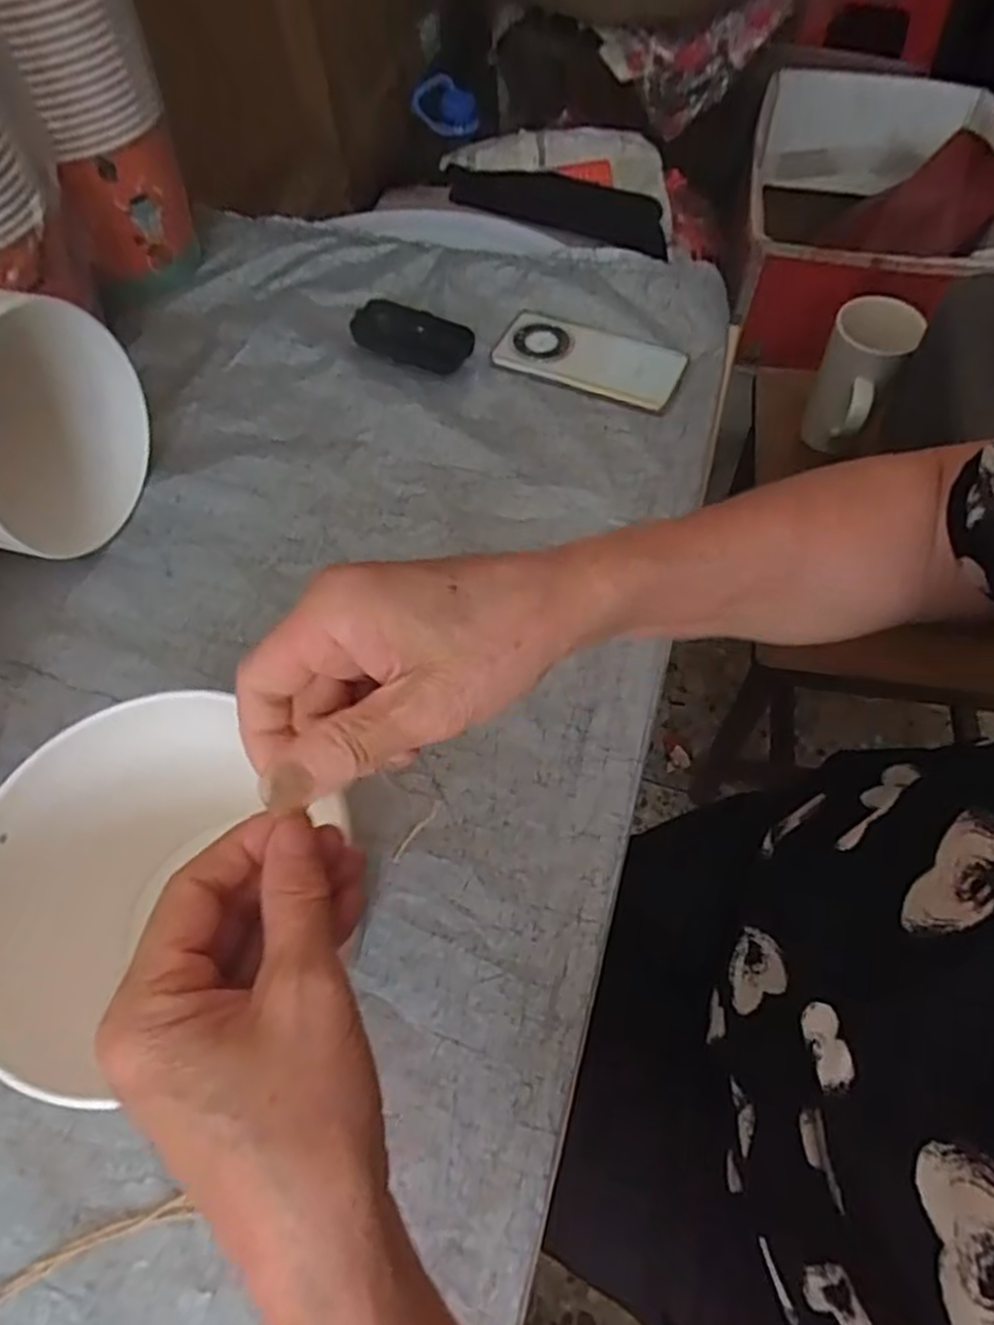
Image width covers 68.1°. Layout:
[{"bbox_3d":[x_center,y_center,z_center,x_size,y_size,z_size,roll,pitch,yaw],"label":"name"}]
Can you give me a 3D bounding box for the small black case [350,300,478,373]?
[{"bbox_3d":[-0.077,-0.294,0.659,0.106,0.021,0.047,28,65,15],"label":"small black case"}]

